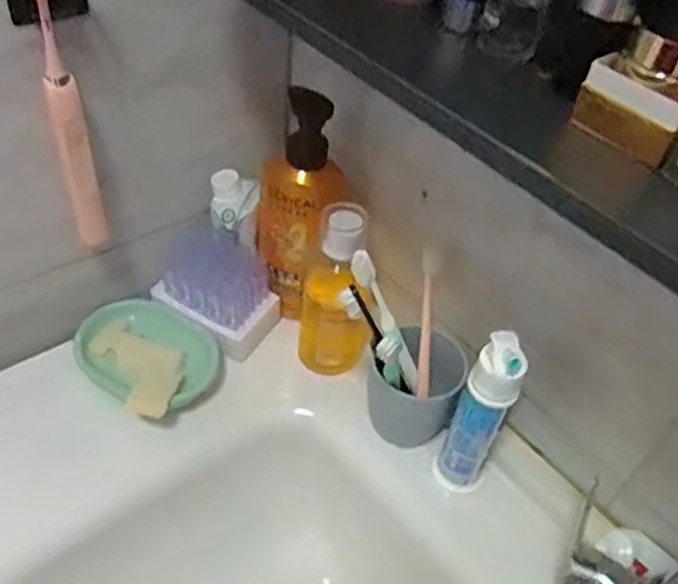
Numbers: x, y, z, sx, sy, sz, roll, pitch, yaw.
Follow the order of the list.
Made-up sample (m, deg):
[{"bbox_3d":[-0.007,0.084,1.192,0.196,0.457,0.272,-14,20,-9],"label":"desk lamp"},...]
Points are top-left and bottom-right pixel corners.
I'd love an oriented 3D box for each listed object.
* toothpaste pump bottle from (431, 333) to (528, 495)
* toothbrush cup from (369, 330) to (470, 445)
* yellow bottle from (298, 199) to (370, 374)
[{"bbox_3d":[0.113,0.103,0.537,0.047,0.176,0.037,28,48,18],"label":"toothpaste pump bottle"},{"bbox_3d":[0.065,0.081,0.581,0.073,0.082,0.078,16,46,8],"label":"toothbrush cup"},{"bbox_3d":[0.000,0.002,0.608,0.064,0.167,0.055,9,45,1],"label":"yellow bottle"}]

